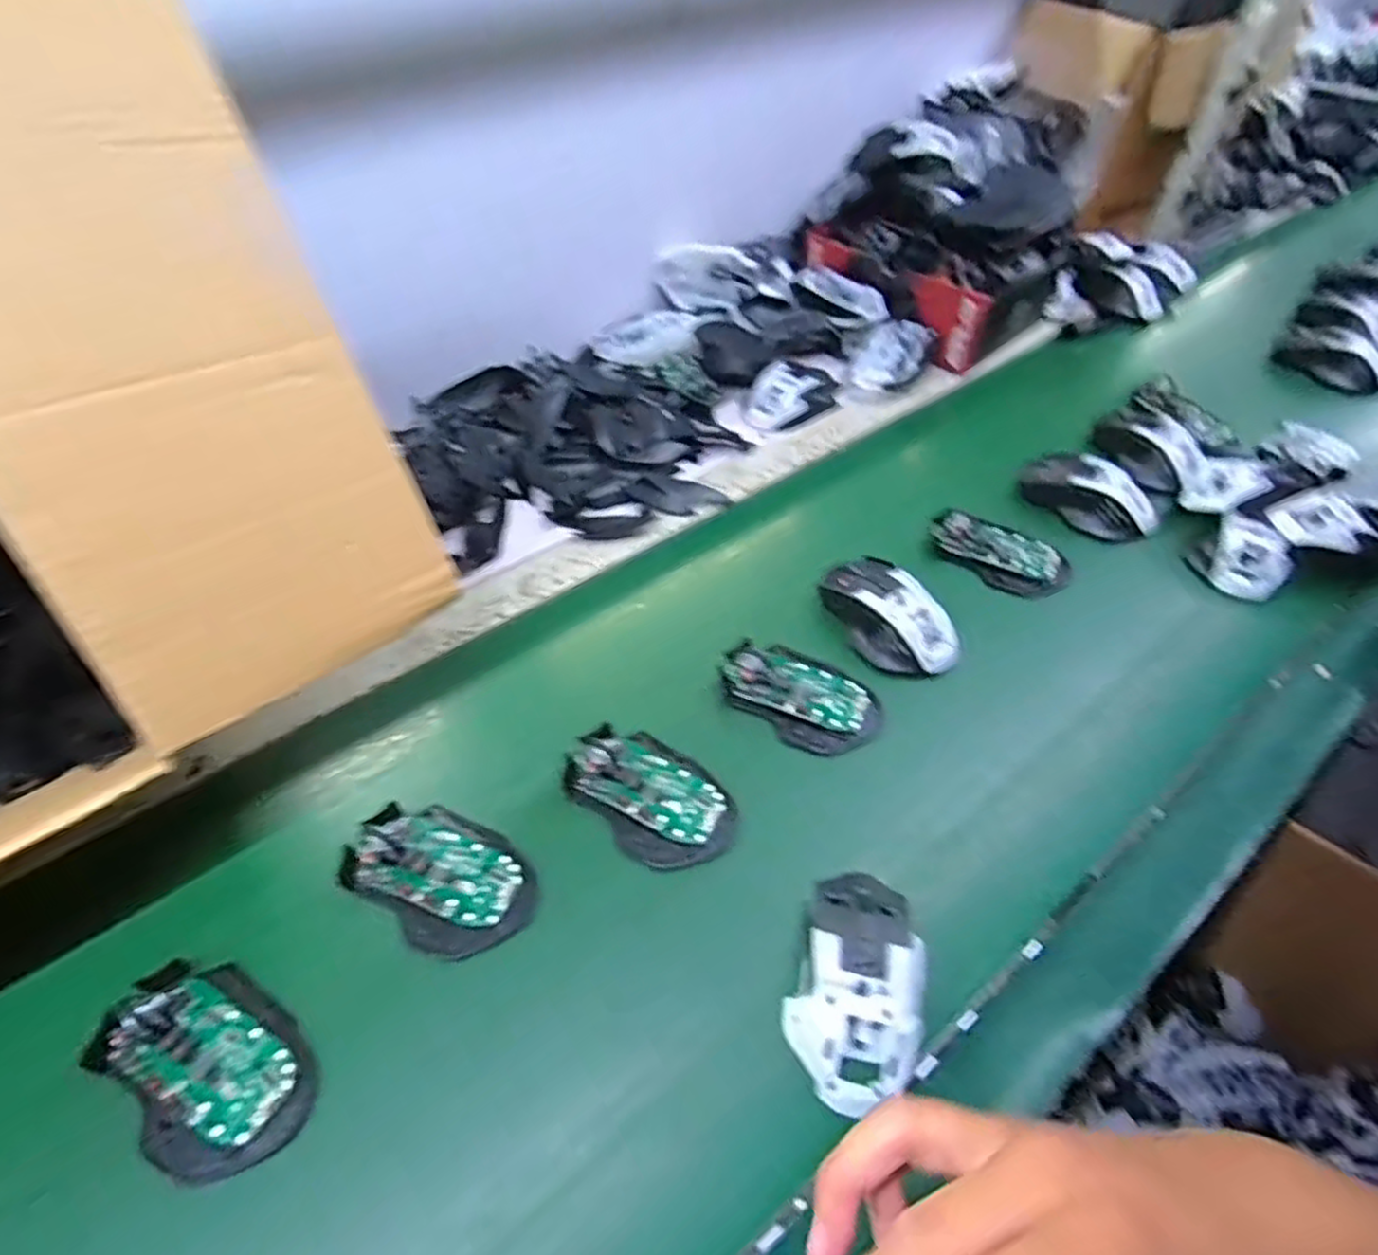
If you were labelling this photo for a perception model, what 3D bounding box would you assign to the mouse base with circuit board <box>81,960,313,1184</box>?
[{"bbox_3d":[-0.243,0.213,0.367,0.117,0.020,0.071,34,57,25],"label":"mouse base with circuit board"}]

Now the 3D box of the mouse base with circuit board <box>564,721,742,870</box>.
[{"bbox_3d":[-0.025,0.104,0.473,0.111,0.021,0.071,36,58,26],"label":"mouse base with circuit board"}]

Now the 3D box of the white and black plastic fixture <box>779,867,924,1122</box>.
[{"bbox_3d":[0.090,0.187,0.394,0.068,0.034,0.115,6,50,4],"label":"white and black plastic fixture"}]

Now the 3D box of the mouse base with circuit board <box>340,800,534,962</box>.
[{"bbox_3d":[-0.147,0.143,0.433,0.112,0.020,0.071,28,55,21],"label":"mouse base with circuit board"}]

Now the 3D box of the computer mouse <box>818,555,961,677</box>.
[{"bbox_3d":[0.152,-0.010,0.561,0.063,0.032,0.110,-27,55,-22],"label":"computer mouse"}]

